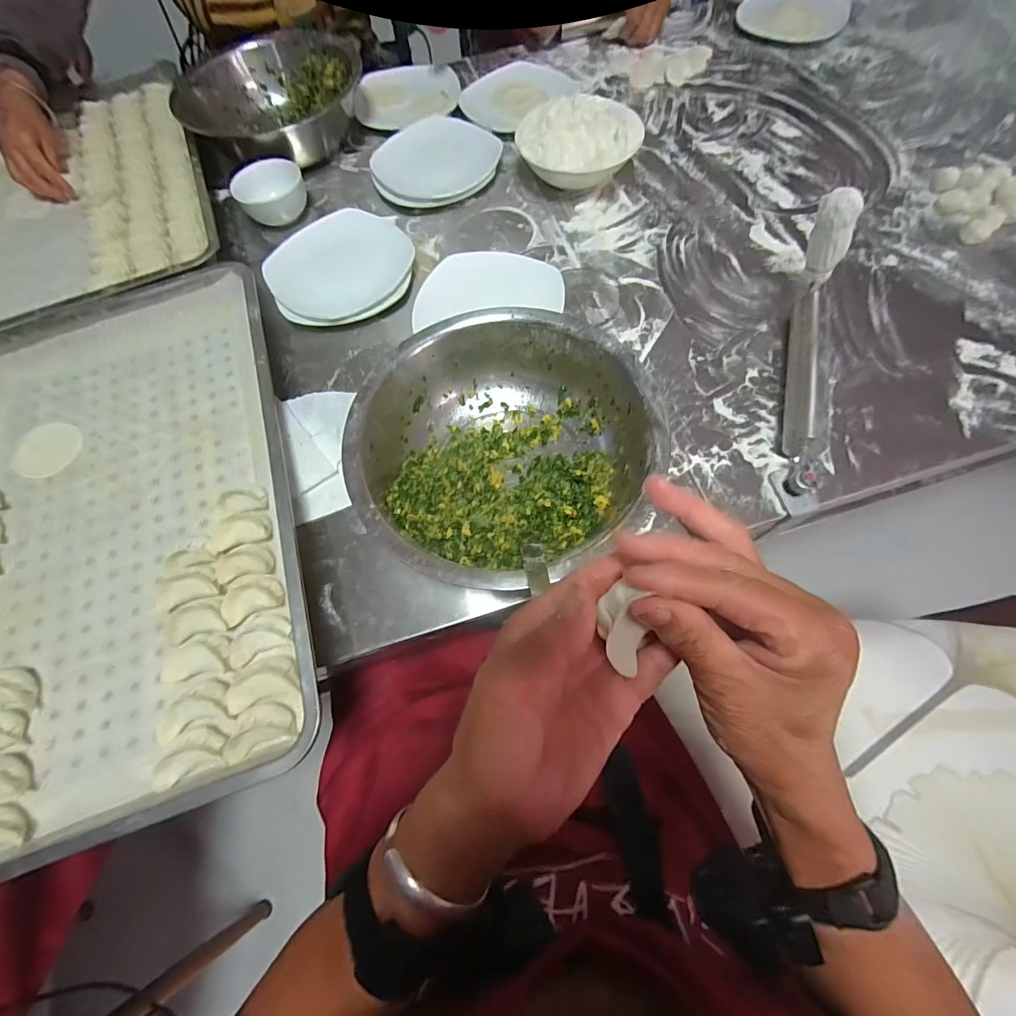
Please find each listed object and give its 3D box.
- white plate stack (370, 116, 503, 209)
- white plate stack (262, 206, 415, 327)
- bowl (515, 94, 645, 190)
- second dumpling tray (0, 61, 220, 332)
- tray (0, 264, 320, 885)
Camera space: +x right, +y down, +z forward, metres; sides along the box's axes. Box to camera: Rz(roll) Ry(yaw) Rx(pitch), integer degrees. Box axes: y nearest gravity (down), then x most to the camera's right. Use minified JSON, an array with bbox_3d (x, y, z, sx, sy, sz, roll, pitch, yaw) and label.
[{"bbox_3d":[-0.107,-0.513,0.640,0.187,0.037,0.140,-24,69,-7],"label":"white plate stack"},{"bbox_3d":[-0.220,-0.319,0.565,0.179,0.024,0.169,-28,70,-8],"label":"white plate stack"},{"bbox_3d":[0.096,-0.514,0.618,0.162,0.055,0.153,-1,68,2],"label":"bowl"},{"bbox_3d":[-0.668,-0.488,0.655,0.392,0.039,0.576,-24,68,-7],"label":"second dumpling tray"},{"bbox_3d":[-0.412,0.007,0.437,0.391,0.051,0.564,-19,67,-5],"label":"tray"}]

